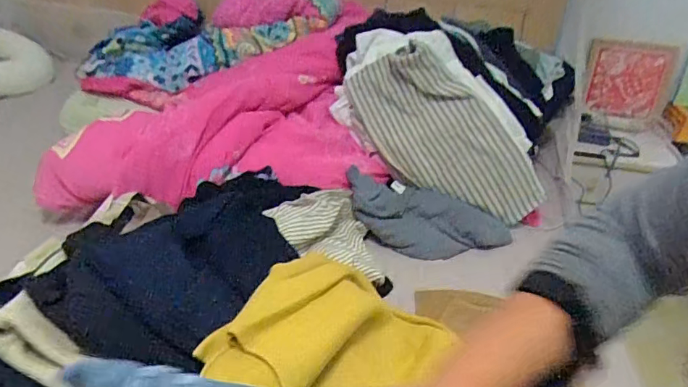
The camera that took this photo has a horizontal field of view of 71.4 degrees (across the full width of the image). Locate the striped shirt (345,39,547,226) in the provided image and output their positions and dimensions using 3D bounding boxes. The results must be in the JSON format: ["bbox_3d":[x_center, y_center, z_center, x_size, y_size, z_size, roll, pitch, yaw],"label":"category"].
[{"bbox_3d":[0.230,-0.130,1.119,0.528,0.252,0.081,46,1,-1],"label":"striped shirt"}]

